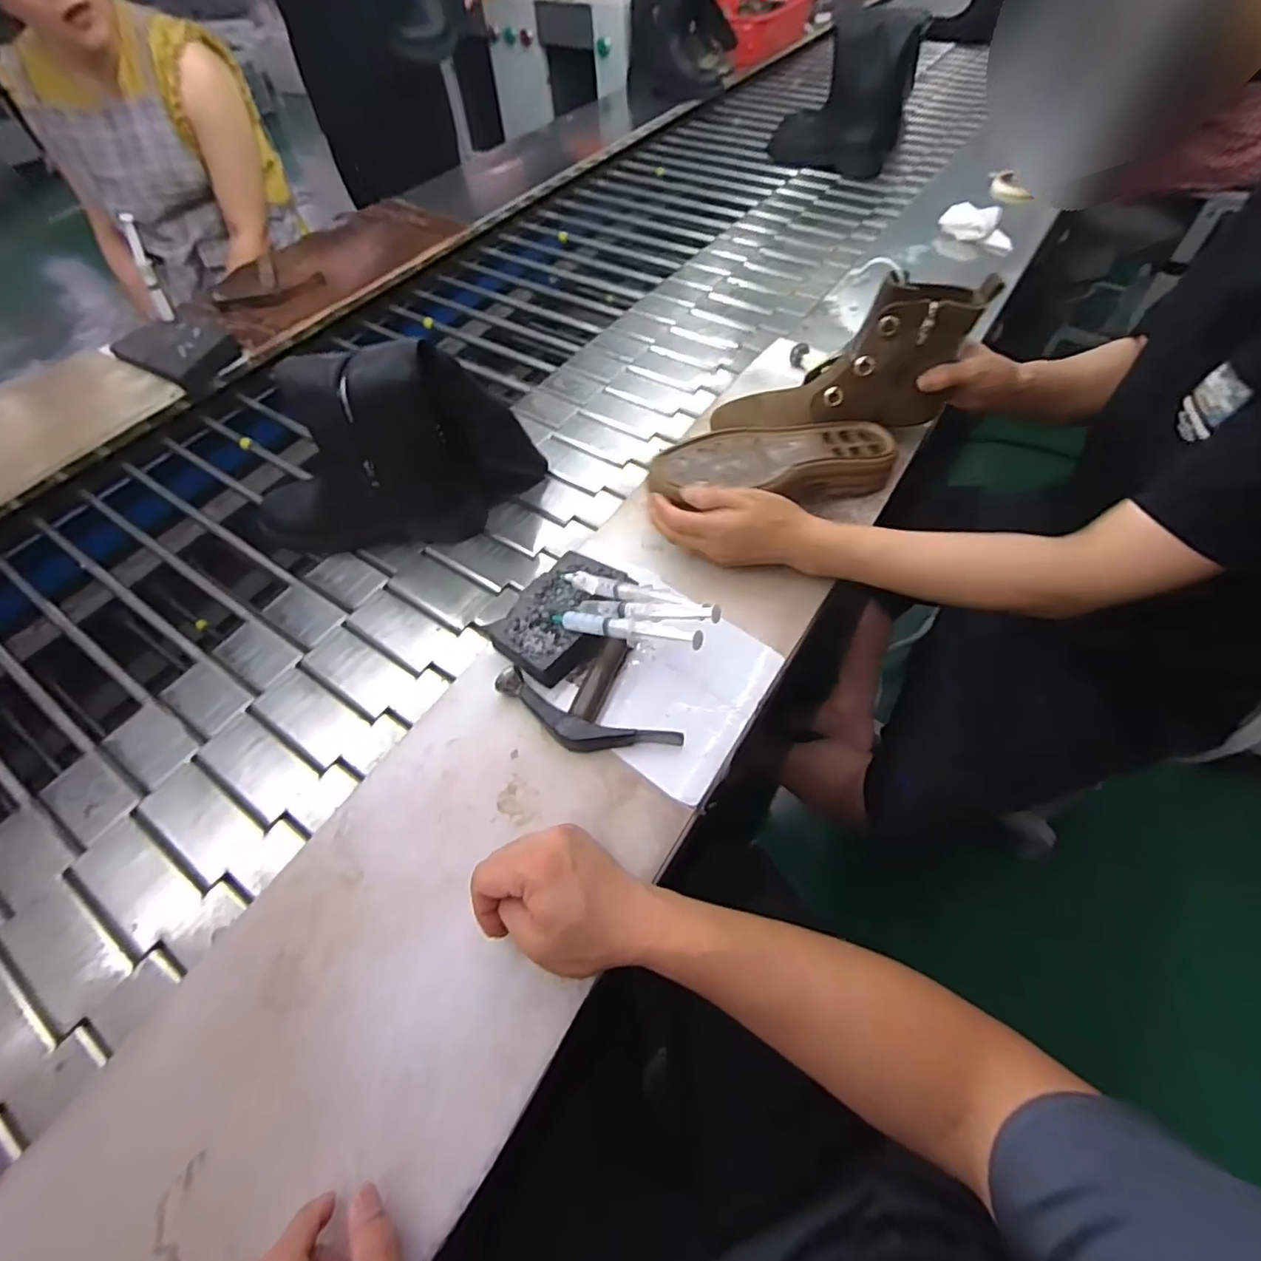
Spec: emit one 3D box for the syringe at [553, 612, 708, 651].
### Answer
[{"bbox_3d":[-0.012,0.000,0.500,0.153,0.022,0.025,9,55,29],"label":"syringe"}]

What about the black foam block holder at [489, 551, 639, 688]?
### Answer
[{"bbox_3d":[-0.064,-0.015,0.562,0.091,0.030,0.137,37,65,24],"label":"black foam block holder"}]

